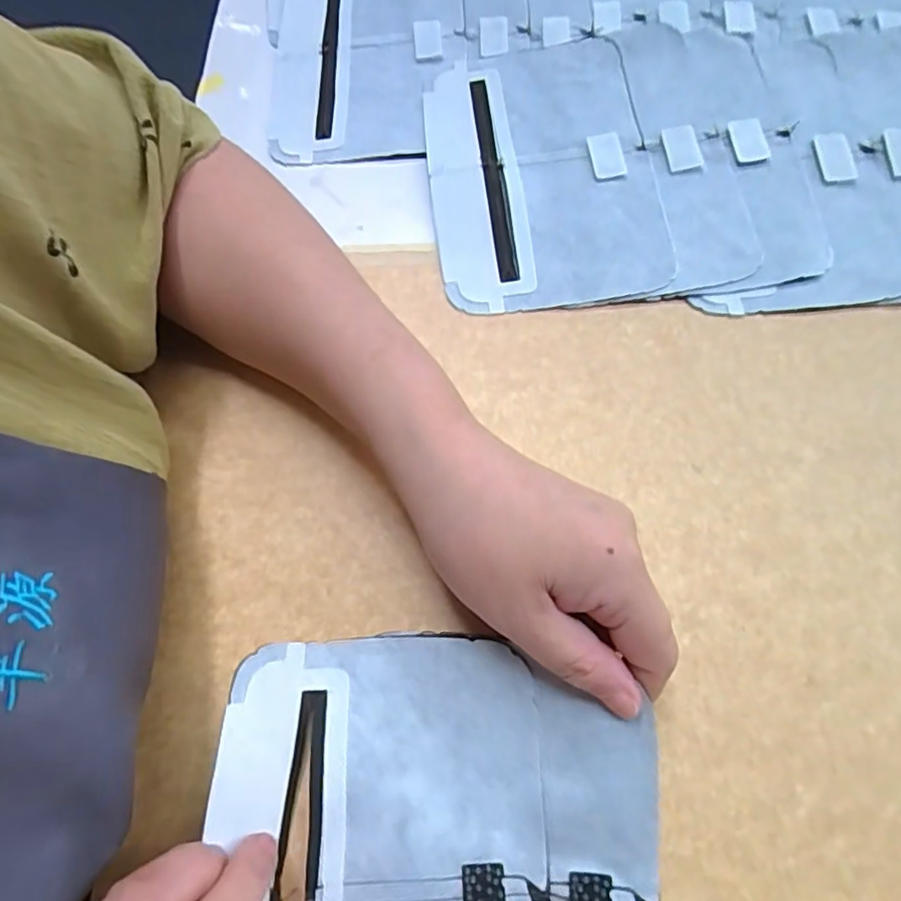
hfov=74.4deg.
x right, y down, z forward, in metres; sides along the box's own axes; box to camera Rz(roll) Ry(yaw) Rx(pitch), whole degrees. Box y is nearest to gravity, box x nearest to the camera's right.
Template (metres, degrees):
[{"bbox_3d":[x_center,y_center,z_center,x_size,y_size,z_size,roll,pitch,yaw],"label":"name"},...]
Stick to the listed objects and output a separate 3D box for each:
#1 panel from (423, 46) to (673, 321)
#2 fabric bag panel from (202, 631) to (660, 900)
[{"bbox_3d":[0.054,-0.178,0.362,0.131,0.008,0.206,-5,67,1],"label":"panel"},{"bbox_3d":[-0.003,0.172,0.218,0.160,0.029,0.196,-4,68,2],"label":"fabric bag panel"}]

